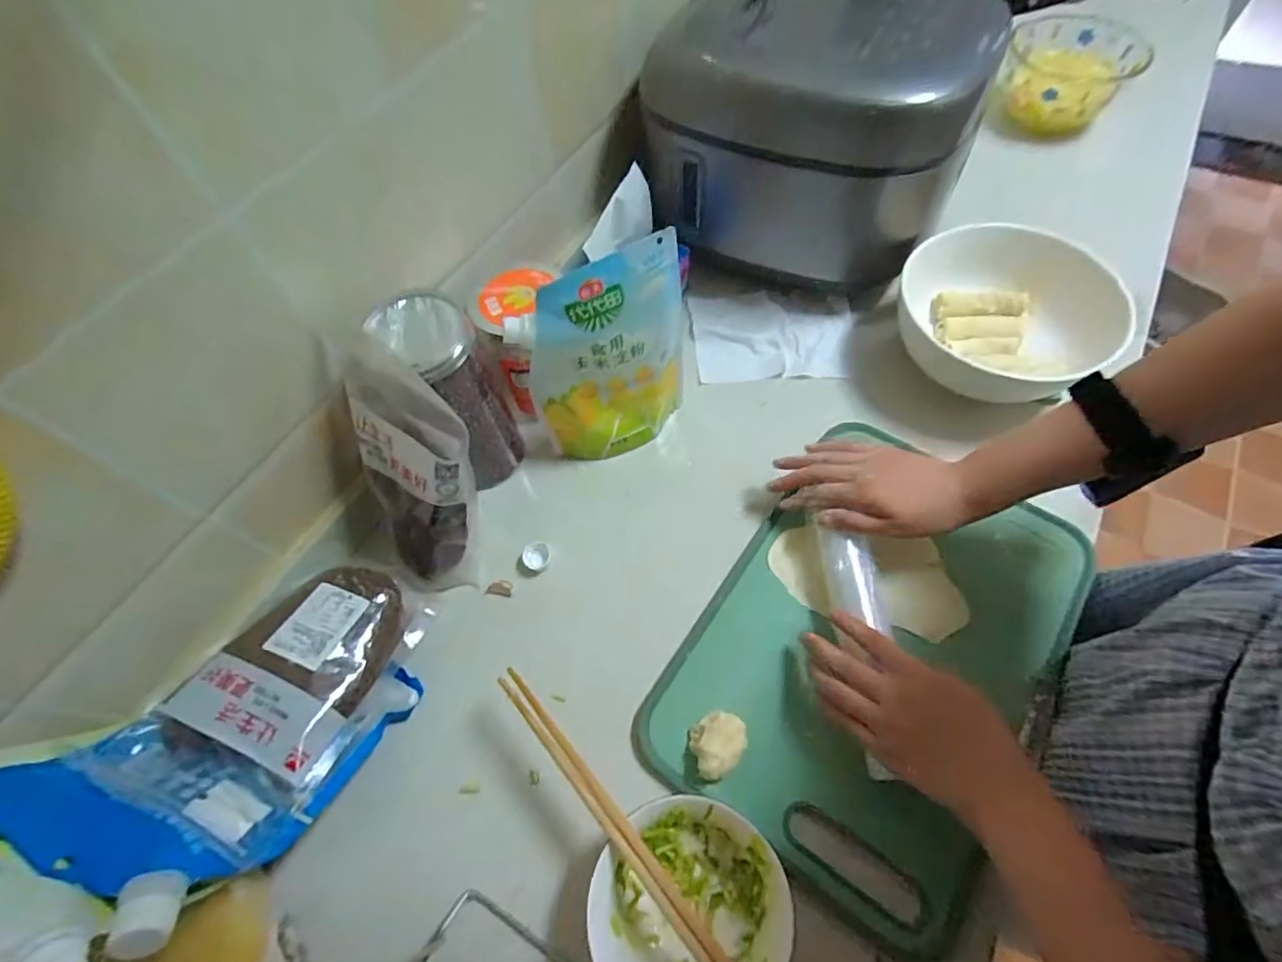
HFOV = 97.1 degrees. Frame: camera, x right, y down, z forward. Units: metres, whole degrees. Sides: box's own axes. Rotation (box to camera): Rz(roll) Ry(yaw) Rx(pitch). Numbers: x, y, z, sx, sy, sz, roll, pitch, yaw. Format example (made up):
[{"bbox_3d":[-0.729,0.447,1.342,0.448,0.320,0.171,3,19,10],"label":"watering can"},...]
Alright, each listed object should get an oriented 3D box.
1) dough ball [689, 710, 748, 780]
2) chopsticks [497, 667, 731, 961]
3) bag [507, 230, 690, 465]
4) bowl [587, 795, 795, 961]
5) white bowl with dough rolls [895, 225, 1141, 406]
[{"bbox_3d":[0.057,0.196,0.425,0.046,0.029,0.038,-42,67,-17],"label":"dough ball"},{"bbox_3d":[-0.002,0.237,0.360,0.015,0.010,0.288,-39,66,-16],"label":"chopsticks"},{"bbox_3d":[-0.023,-0.098,0.495,0.141,0.201,0.040,-24,62,-9],"label":"bag"},{"bbox_3d":[0.031,0.276,0.370,0.123,0.052,0.116,-2,61,3],"label":"bowl"},{"bbox_3d":[0.357,-0.151,0.563,0.196,0.090,0.187,-2,61,3],"label":"white bowl with dough rolls"}]

